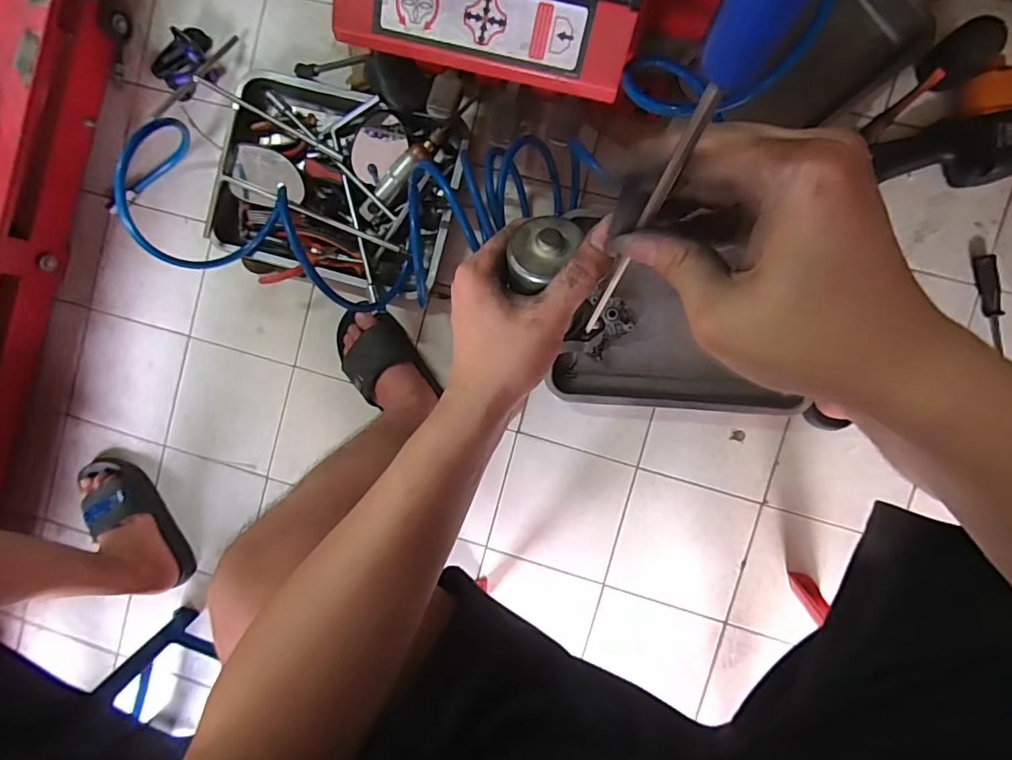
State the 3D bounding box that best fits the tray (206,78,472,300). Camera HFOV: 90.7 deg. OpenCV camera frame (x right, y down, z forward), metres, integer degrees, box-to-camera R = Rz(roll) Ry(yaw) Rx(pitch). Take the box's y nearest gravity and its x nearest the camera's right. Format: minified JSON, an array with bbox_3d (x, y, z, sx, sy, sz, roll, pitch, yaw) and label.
[{"bbox_3d":[-0.273,-0.312,0.794,0.381,0.087,0.317,16,93,5],"label":"tray"}]

